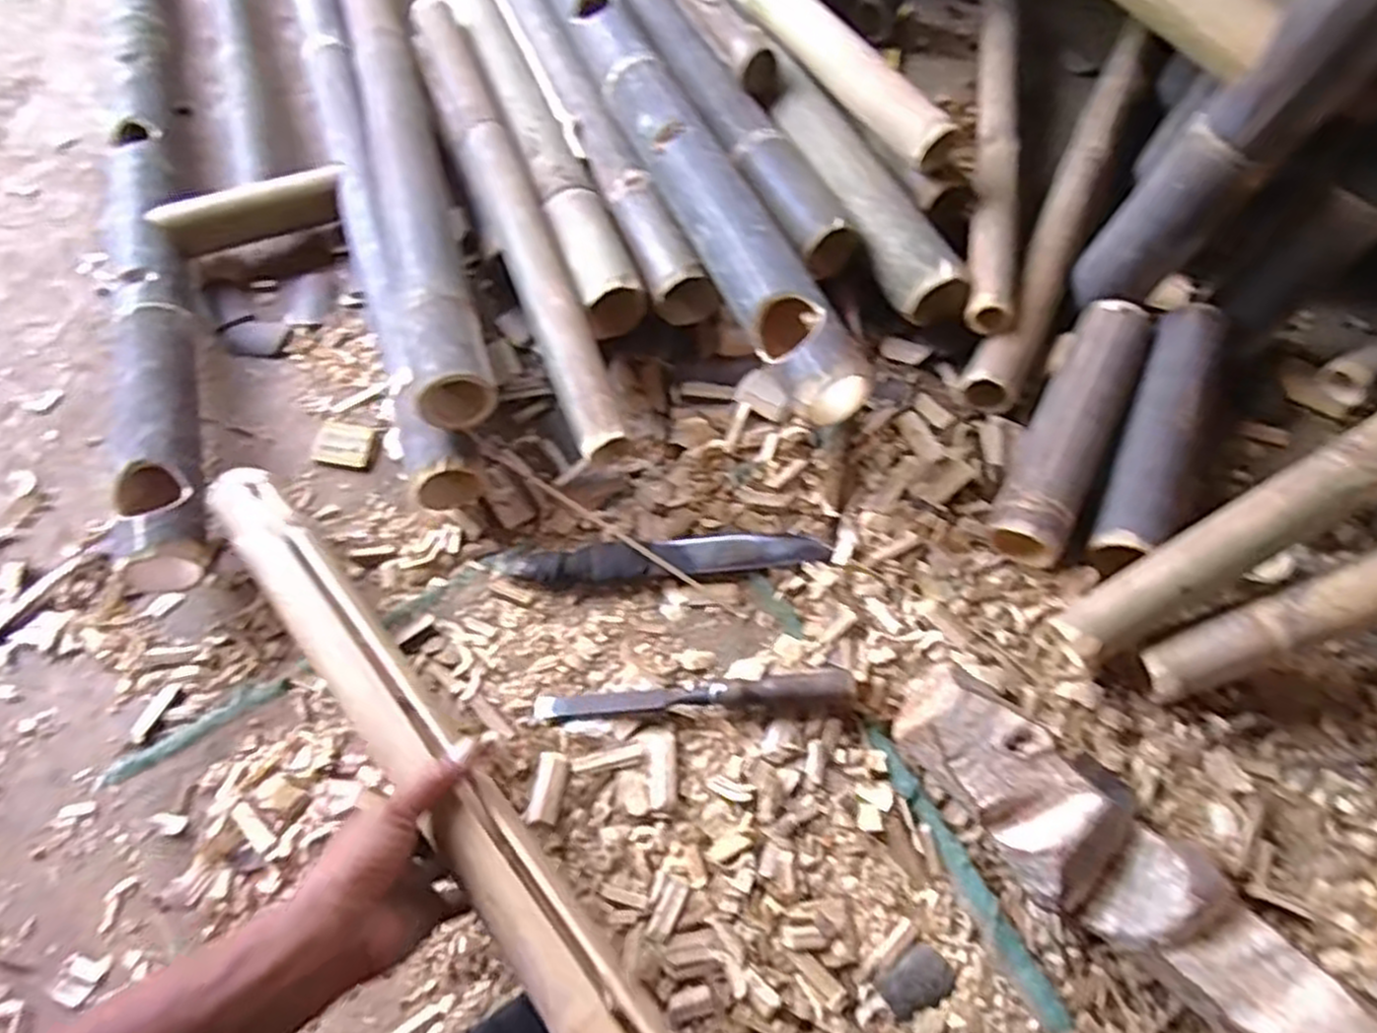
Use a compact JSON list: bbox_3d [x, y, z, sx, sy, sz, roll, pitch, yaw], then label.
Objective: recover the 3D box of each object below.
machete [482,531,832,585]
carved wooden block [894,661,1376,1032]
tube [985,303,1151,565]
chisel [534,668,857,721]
[{"bbox_3d":[-0.026,0.033,0.673,0.284,0.019,0.037,-5,64,1],"label":"machete"},{"bbox_3d":[0.291,0.237,0.534,0.336,0.059,0.104,35,71,18],"label":"carved wooden block"},{"bbox_3d":[0.332,-0.077,0.687,0.062,0.054,0.268,26,68,15],"label":"tube"},{"bbox_3d":[0.002,0.138,0.611,0.244,0.037,0.022,-3,64,2],"label":"chisel"}]

